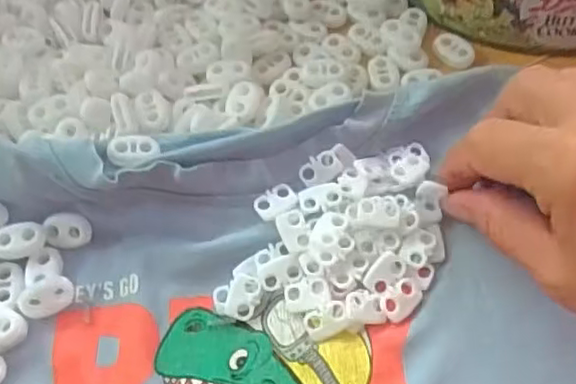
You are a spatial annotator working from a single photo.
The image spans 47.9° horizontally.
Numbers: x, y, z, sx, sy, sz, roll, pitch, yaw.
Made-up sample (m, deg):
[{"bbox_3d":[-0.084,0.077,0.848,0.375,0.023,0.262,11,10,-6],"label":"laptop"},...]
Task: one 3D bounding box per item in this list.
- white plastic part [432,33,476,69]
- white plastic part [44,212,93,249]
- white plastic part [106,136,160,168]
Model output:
[{"bbox_3d":[0.085,-0.073,0.331,0.022,0.005,0.016,32,67,19],"label":"white plastic part"},{"bbox_3d":[-0.098,0.017,0.286,0.020,0.005,0.015,4,61,5],"label":"white plastic part"},{"bbox_3d":[-0.067,-0.017,0.283,0.022,0.004,0.016,-8,64,-18],"label":"white plastic part"}]

